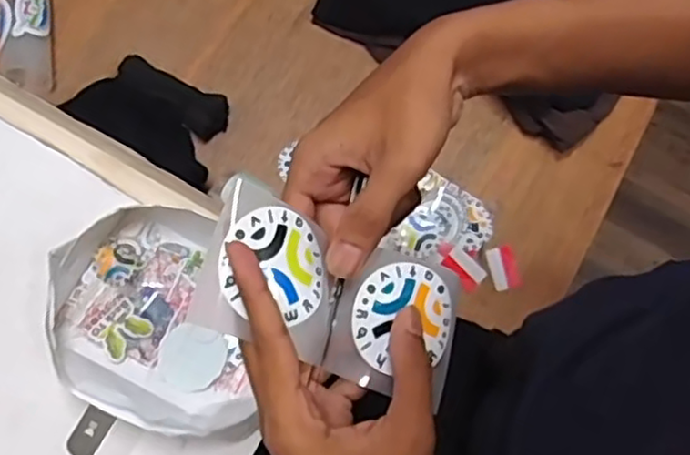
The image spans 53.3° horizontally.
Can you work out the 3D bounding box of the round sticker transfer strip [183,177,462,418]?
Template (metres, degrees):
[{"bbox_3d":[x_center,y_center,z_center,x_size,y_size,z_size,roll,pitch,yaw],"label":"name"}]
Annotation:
[{"bbox_3d":[-0.006,0.035,0.353,0.138,0.014,0.071,24,76,-18],"label":"round sticker transfer strip"}]

